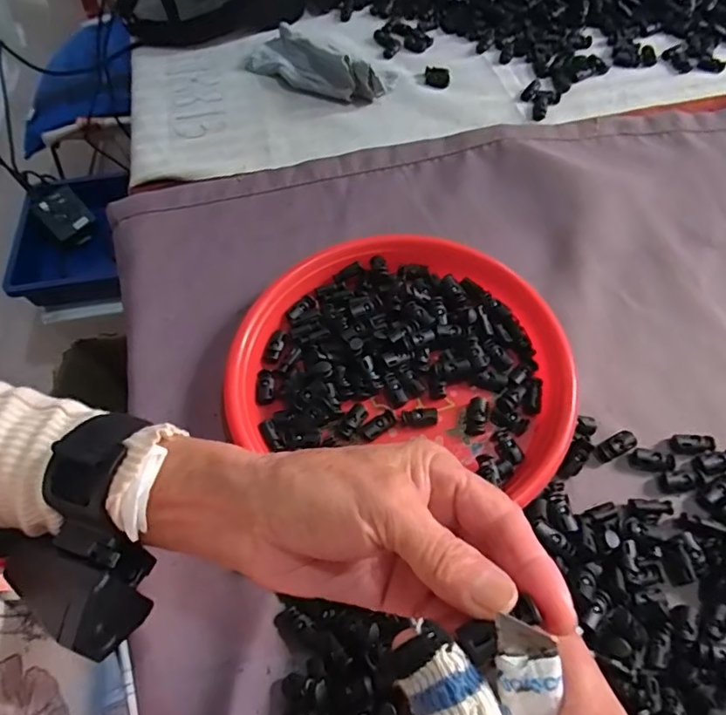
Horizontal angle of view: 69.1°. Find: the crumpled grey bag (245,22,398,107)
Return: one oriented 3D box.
[{"bbox_3d":[-0.054,-0.345,0.610,0.184,0.040,0.069,24,65,16],"label":"crumpled grey bag"}]

